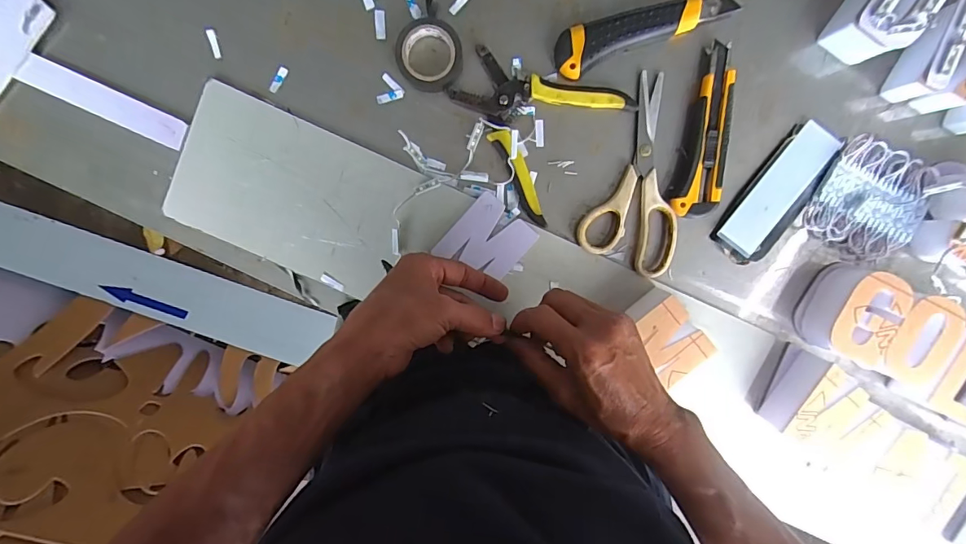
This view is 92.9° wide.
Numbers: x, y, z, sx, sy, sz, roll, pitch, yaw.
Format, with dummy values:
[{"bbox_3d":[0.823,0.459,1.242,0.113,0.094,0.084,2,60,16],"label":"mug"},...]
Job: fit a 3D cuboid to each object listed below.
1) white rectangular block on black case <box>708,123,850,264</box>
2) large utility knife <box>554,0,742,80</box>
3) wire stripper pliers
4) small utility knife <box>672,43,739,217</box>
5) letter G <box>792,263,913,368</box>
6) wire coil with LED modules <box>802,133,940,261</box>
[{"bbox_3d":[0.288,-0.074,0.446,0.063,0.017,0.144,34,95,-4],"label":"white rectangular block on black case"},{"bbox_3d":[0.147,-0.226,0.420,0.167,0.018,0.040,-22,97,2],"label":"large utility knife"},{"bbox_3d":[0.044,-0.148,0.429,0.147,0.020,0.139,40,95,-5],"label":"wire stripper pliers"},{"bbox_3d":[0.212,-0.131,0.433,0.040,0.018,0.154,8,96,-2],"label":"small utility knife"},{"bbox_3d":[0.354,0.039,0.445,0.065,0.050,0.084,15,96,-3],"label":"letter G"},{"bbox_3d":[0.374,-0.070,0.446,0.101,0.023,0.100,28,96,-4],"label":"wire coil with LED modules"}]

